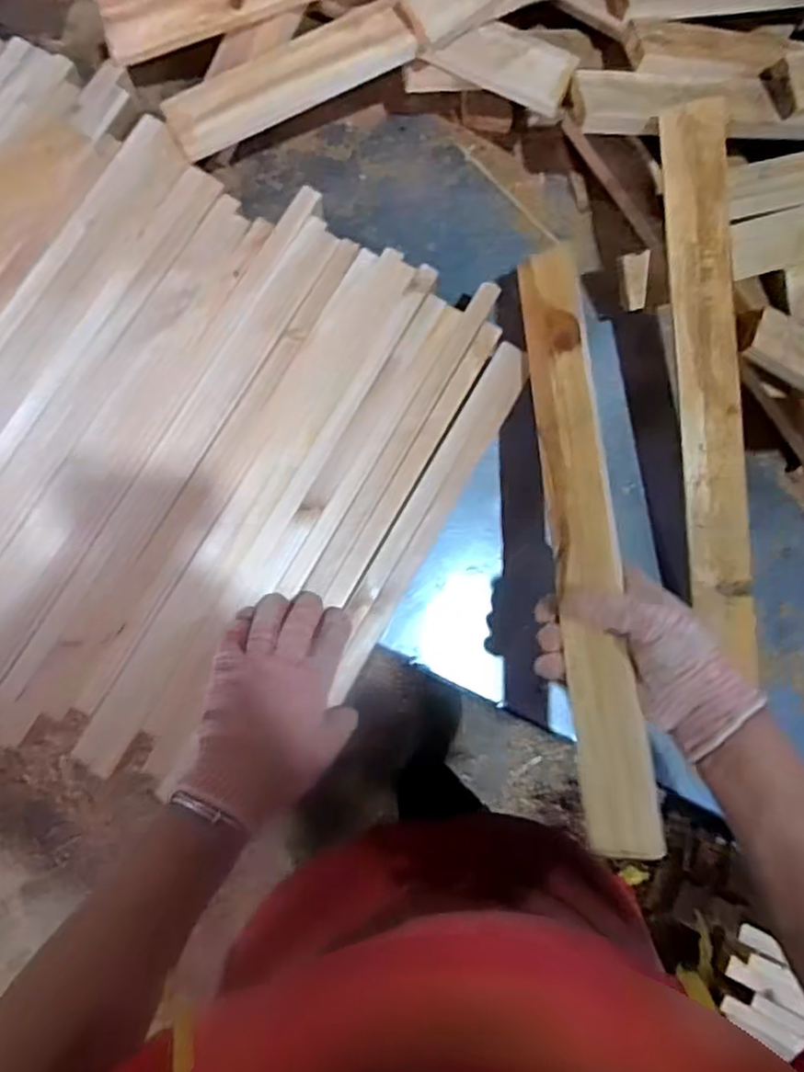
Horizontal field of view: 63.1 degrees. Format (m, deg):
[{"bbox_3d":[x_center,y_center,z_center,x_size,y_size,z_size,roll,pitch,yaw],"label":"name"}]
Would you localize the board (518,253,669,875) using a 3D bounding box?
[{"bbox_3d":[0.148,-0.017,0.536,0.053,0.016,0.507,-12,71,29],"label":"board"}]

